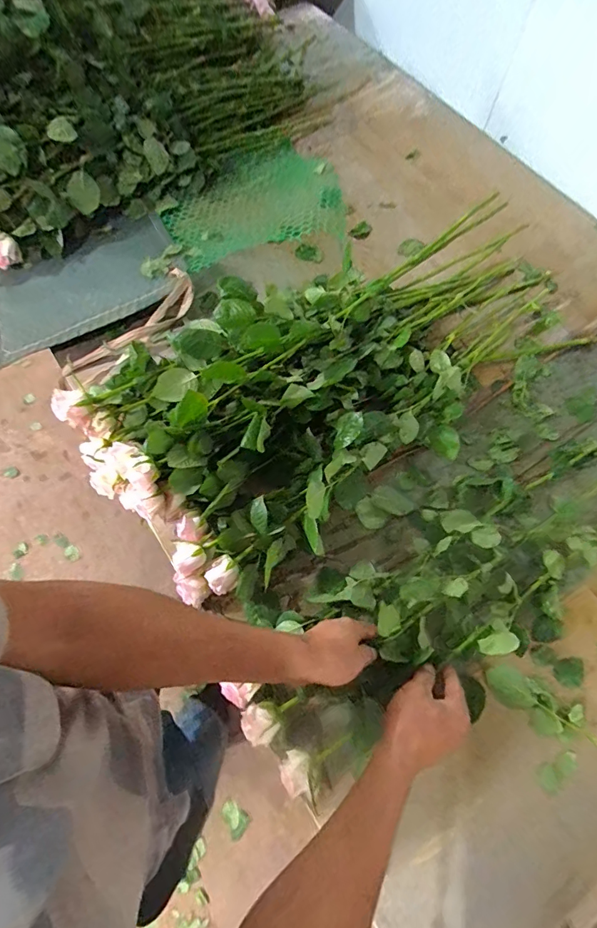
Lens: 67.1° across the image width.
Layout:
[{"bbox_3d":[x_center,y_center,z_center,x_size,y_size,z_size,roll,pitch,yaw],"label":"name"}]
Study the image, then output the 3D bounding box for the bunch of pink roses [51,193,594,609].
[{"bbox_3d":[0.084,-0.150,0.664,0.774,0.120,0.346,-34,73,-13],"label":"bunch of pink roses"}]

